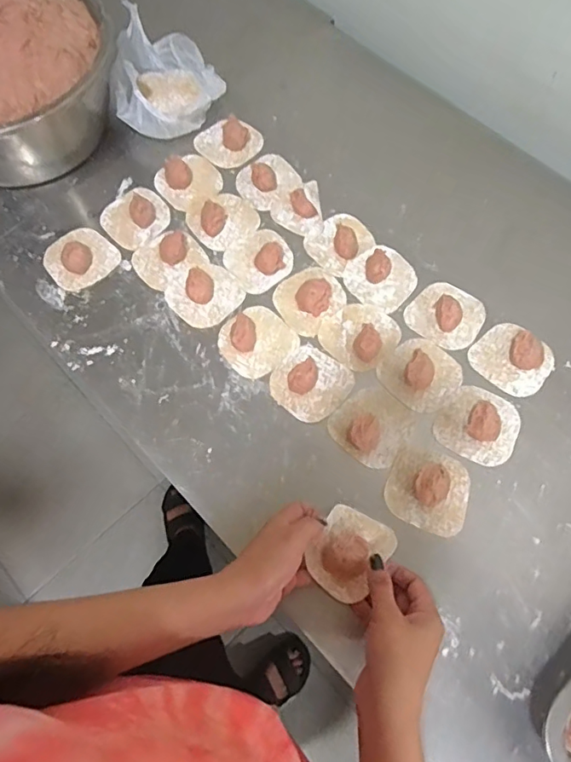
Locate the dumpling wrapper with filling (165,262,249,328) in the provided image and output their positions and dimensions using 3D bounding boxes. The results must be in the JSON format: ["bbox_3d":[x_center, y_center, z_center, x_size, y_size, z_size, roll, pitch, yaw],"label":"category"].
[{"bbox_3d":[-0.092,-0.102,0.579,0.075,0.019,0.077,0,67,0],"label":"dumpling wrapper with filling"}]

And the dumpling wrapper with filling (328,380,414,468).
[{"bbox_3d":[0.092,0.042,0.526,0.075,0.022,0.079,40,73,15],"label":"dumpling wrapper with filling"}]

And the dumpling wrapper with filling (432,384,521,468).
[{"bbox_3d":[0.200,0.042,0.517,0.074,0.021,0.077,33,71,13],"label":"dumpling wrapper with filling"}]

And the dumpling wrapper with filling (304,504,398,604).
[{"bbox_3d":[0.059,0.154,0.460,0.062,0.024,0.076,29,71,12],"label":"dumpling wrapper with filling"}]

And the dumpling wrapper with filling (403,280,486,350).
[{"bbox_3d":[0.181,-0.079,0.568,0.079,0.022,0.077,33,71,13],"label":"dumpling wrapper with filling"}]

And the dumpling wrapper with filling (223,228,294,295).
[{"bbox_3d":[-0.029,-0.147,0.597,0.076,0.021,0.075,0,67,0],"label":"dumpling wrapper with filling"}]

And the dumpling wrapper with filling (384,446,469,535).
[{"bbox_3d":[0.142,0.103,0.497,0.076,0.021,0.076,20,69,8],"label":"dumpling wrapper with filling"}]

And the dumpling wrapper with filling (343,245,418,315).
[{"bbox_3d":[0.110,-0.123,0.587,0.078,0.024,0.071,0,67,0],"label":"dumpling wrapper with filling"}]

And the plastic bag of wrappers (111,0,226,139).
[{"bbox_3d":[-0.156,-0.394,0.671,0.131,0.081,0.158,-13,68,-5],"label":"plastic bag of wrappers"}]

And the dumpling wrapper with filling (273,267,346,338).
[{"bbox_3d":[0.027,-0.098,0.579,0.071,0.017,0.079,42,74,16],"label":"dumpling wrapper with filling"}]

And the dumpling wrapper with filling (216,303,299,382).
[{"bbox_3d":[-0.033,-0.049,0.557,0.077,0.021,0.076,0,67,0],"label":"dumpling wrapper with filling"}]

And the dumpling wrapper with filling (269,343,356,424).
[{"bbox_3d":[0.026,-0.002,0.535,0.077,0.026,0.076,34,72,13],"label":"dumpling wrapper with filling"}]

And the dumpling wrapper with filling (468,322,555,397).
[{"bbox_3d":[0.245,-0.028,0.544,0.078,0.027,0.073,0,67,0],"label":"dumpling wrapper with filling"}]

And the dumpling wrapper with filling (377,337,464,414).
[{"bbox_3d":[0.147,-0.011,0.543,0.076,0.022,0.079,-41,73,-15],"label":"dumpling wrapper with filling"}]

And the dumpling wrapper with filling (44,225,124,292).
[{"bbox_3d":[-0.242,-0.149,0.596,0.077,0.025,0.075,-39,73,-15],"label":"dumpling wrapper with filling"}]

